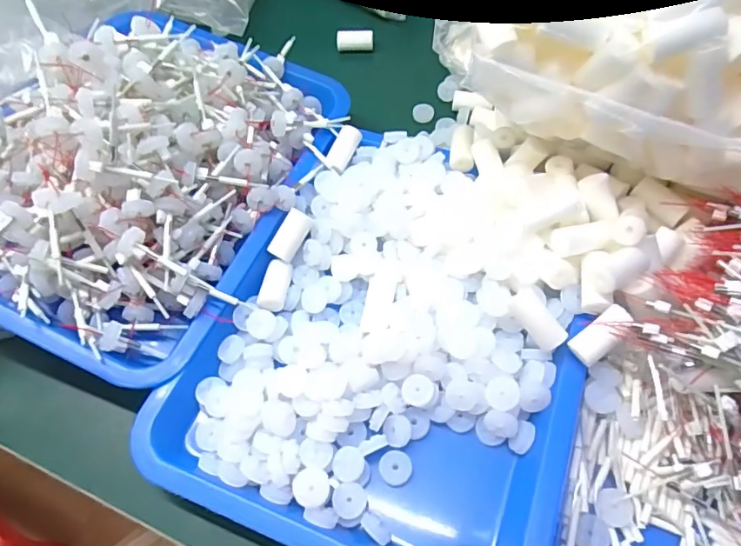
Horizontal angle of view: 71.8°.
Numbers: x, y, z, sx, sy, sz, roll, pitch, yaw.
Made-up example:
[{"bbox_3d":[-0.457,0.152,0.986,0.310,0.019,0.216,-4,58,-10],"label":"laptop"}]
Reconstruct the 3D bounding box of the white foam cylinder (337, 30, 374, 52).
[{"bbox_3d":[-0.017,-0.264,0.582,0.041,0.018,0.019,-5,58,1],"label":"white foam cylinder"}]

